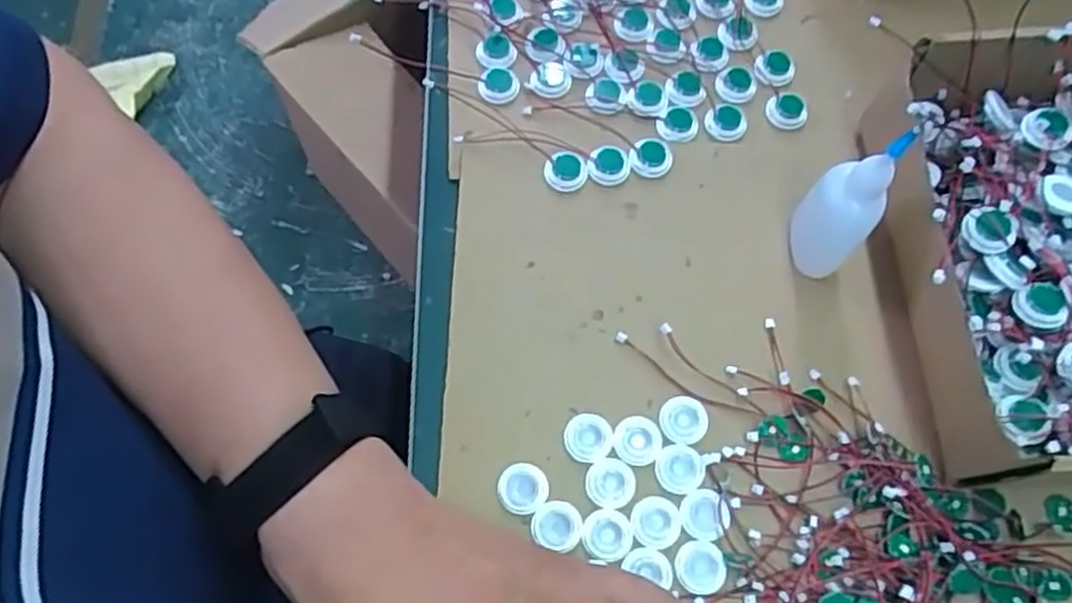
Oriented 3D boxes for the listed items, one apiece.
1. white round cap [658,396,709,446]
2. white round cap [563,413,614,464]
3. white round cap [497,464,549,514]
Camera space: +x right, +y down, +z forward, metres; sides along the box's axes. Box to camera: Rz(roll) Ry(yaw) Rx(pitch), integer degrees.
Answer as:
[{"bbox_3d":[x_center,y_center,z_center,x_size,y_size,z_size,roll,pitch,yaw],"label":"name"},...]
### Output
[{"bbox_3d":[0.071,0.057,0.374,0.023,0.004,0.023,1,69,-1],"label":"white round cap"},{"bbox_3d":[0.025,0.065,0.370,0.023,0.005,0.022,1,69,-1],"label":"white round cap"},{"bbox_3d":[-0.006,0.087,0.360,0.023,0.005,0.022,1,69,-1],"label":"white round cap"}]

